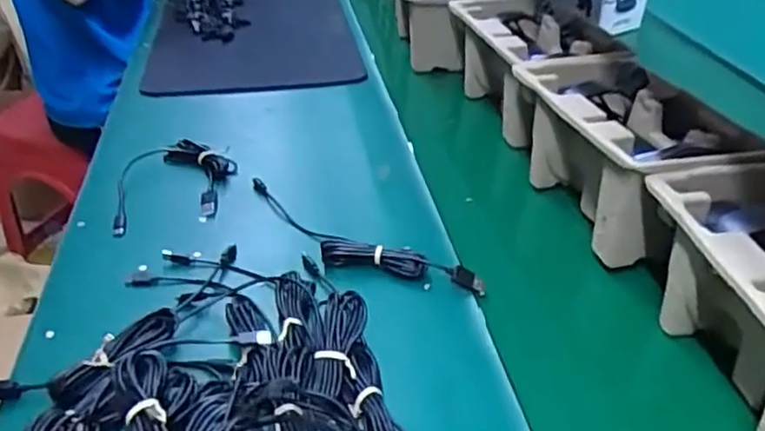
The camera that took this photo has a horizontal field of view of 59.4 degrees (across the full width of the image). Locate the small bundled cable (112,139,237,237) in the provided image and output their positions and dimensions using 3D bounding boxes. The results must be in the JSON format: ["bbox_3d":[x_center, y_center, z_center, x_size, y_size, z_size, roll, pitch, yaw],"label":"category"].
[{"bbox_3d":[-0.206,-0.036,0.678,0.115,0.023,0.146,-4,35,-14],"label":"small bundled cable"}]

